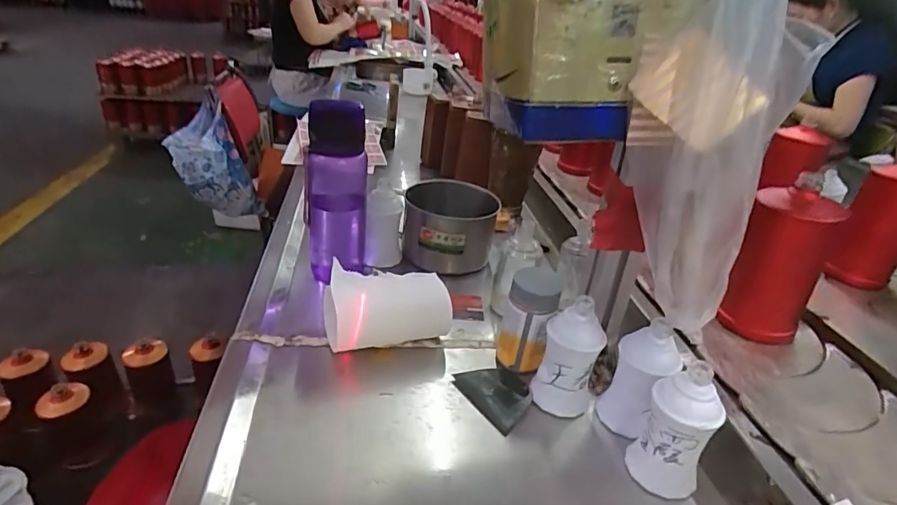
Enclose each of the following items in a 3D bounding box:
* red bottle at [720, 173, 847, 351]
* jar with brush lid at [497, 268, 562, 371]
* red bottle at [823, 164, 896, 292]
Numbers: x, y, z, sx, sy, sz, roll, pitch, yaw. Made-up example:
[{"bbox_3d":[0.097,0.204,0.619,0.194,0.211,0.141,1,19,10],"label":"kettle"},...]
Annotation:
[{"bbox_3d":[0.374,0.016,0.574,0.080,0.186,0.070,27,37,31],"label":"red bottle"},{"bbox_3d":[0.083,0.073,0.537,0.053,0.109,0.042,10,31,6],"label":"jar with brush lid"},{"bbox_3d":[0.617,-0.032,0.724,0.089,0.180,0.084,-20,38,-35],"label":"red bottle"}]

